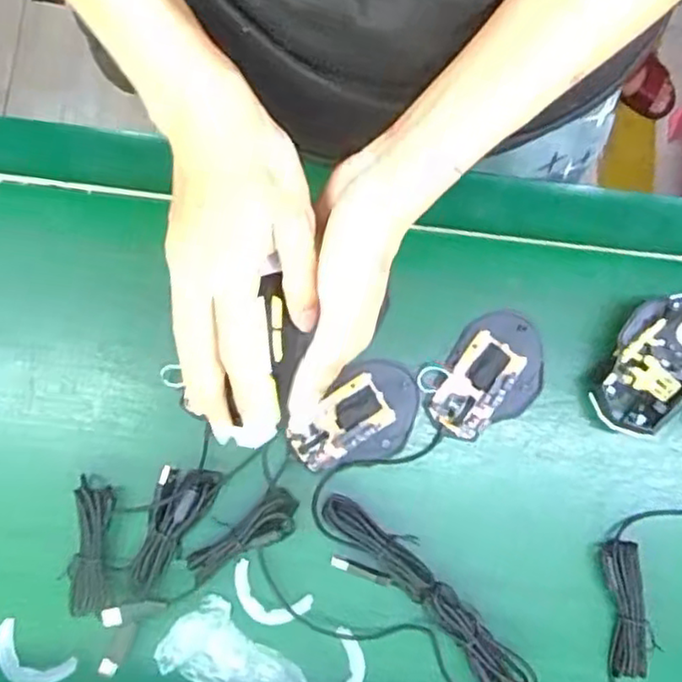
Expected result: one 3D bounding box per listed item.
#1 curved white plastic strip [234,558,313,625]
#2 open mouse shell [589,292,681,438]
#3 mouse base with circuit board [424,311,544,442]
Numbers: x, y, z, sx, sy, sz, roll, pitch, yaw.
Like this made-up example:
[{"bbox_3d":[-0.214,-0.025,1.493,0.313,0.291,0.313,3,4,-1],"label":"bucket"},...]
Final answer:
[{"bbox_3d":[-0.057,0.196,0.514,0.064,0.005,0.034,28,79,4],"label":"curved white plastic strip"},{"bbox_3d":[0.244,0.016,0.523,0.119,0.046,0.075,-39,86,-6],"label":"open mouse shell"},{"bbox_3d":[0.120,0.028,0.530,0.073,0.021,0.111,28,80,4],"label":"mouse base with circuit board"}]

